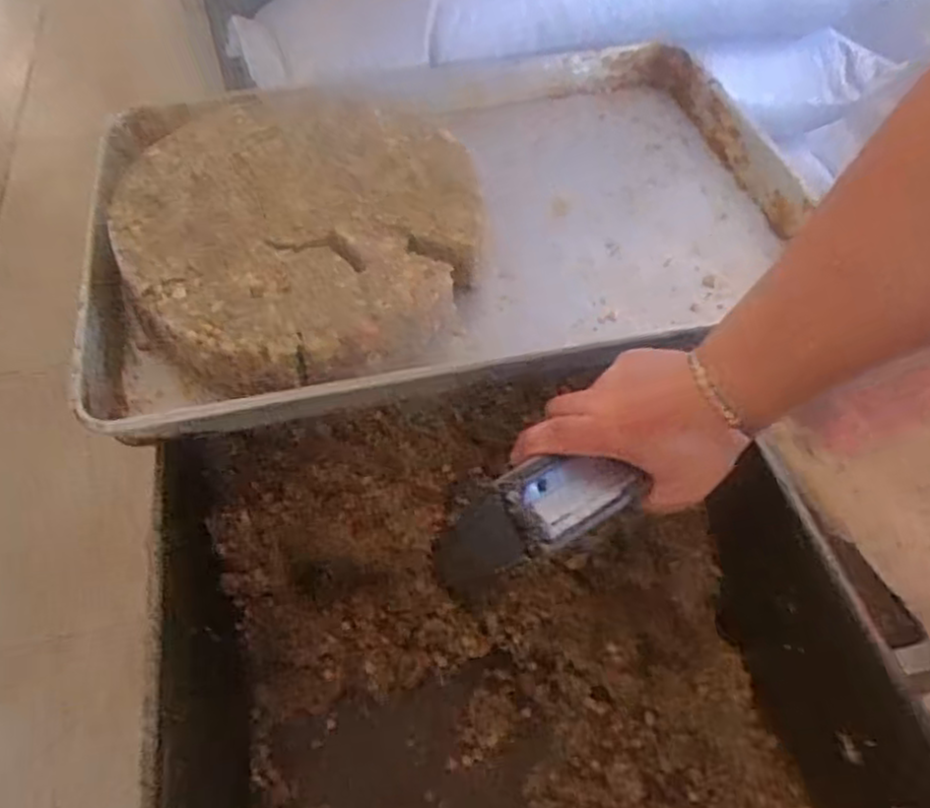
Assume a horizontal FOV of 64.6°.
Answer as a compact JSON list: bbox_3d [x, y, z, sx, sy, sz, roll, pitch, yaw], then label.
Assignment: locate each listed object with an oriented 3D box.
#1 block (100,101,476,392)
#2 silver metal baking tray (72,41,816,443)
[{"bbox_3d":[-0.140,-0.150,0.629,0.295,0.057,0.345,0,51,-3],"label":"block"},{"bbox_3d":[-0.012,-0.171,0.659,0.605,0.074,0.432,-11,52,-11],"label":"silver metal baking tray"}]

